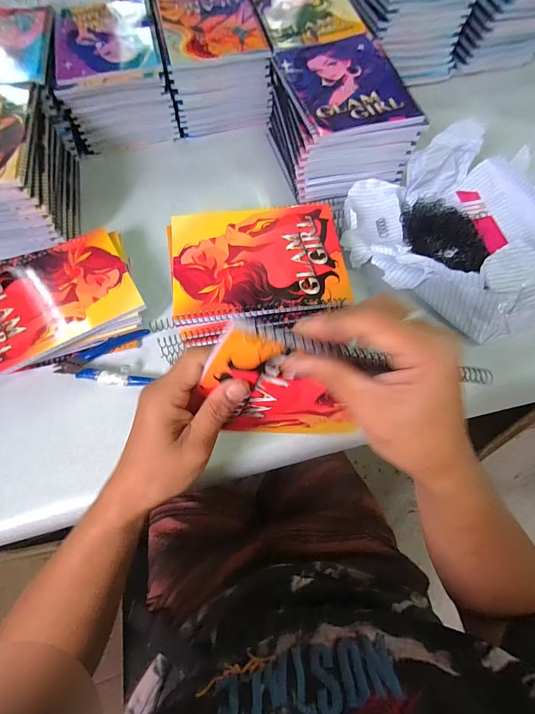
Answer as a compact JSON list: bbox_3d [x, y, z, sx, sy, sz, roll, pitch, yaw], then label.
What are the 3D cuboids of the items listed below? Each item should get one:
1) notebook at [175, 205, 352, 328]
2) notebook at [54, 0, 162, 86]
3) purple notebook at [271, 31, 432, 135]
[{"bbox_3d":[-0.011,-0.114,0.382,0.195,0.013,0.150,-7,68,-2],"label":"notebook"},{"bbox_3d":[-0.242,-0.481,0.493,0.146,0.012,0.198,-13,69,-4],"label":"notebook"},{"bbox_3d":[0.106,-0.370,0.446,0.154,0.017,0.193,-15,71,-8],"label":"purple notebook"}]

